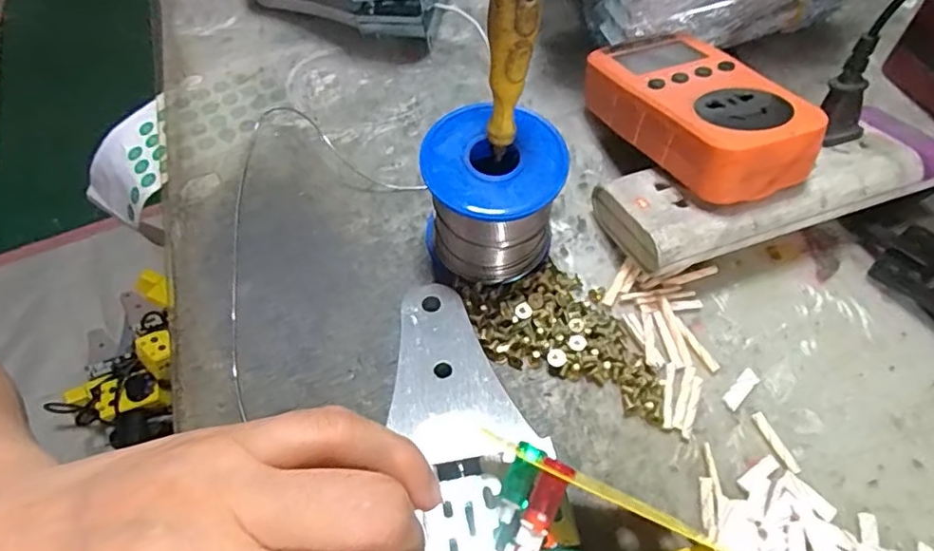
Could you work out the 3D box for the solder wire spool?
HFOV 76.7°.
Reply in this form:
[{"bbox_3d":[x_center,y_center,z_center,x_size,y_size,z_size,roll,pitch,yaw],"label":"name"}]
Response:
[{"bbox_3d":[0.012,-0.034,0.285,0.062,0.066,0.057,0,60,0],"label":"solder wire spool"}]

